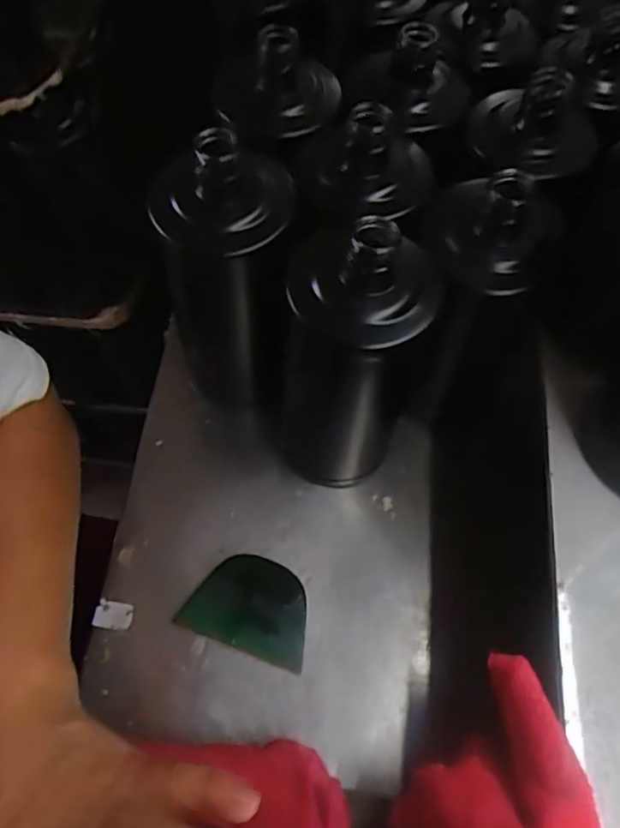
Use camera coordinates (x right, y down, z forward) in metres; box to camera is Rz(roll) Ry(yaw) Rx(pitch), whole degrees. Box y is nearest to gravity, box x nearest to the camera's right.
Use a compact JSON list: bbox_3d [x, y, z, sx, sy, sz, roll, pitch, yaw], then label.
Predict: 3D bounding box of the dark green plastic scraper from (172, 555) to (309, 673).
[{"bbox_3d":[-0.036,0.121,0.390,0.079,0.006,0.057,18,66,8],"label":"dark green plastic scraper"}]

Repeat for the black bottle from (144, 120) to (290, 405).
[{"bbox_3d":[-0.047,-0.075,0.381,0.079,0.192,0.077,-1,62,3],"label":"black bottle"}]

